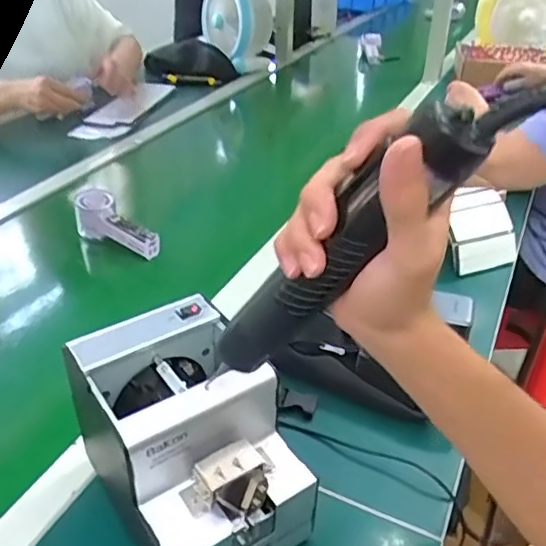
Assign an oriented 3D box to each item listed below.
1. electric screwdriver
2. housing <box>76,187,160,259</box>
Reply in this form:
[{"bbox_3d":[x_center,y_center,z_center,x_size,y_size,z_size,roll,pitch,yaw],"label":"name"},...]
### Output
[{"bbox_3d":[0.025,-0.001,0.309,0.035,0.210,0.034,38,39,-4],"label":"electric screwdriver"},{"bbox_3d":[-0.233,-0.074,0.862,0.153,0.069,0.043,24,41,31],"label":"housing"}]

